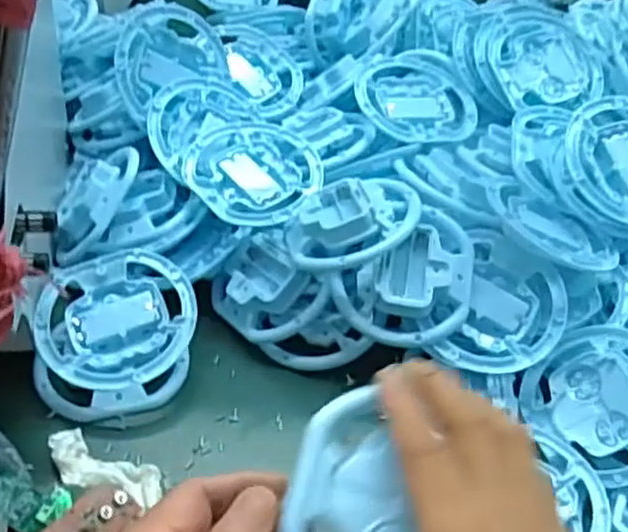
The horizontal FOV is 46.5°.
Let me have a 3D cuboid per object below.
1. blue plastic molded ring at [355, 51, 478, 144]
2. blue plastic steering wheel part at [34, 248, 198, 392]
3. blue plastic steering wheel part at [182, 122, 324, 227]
[{"bbox_3d":[0.088,-0.145,0.625,0.101,0.026,0.098,3,43,-3],"label":"blue plastic molded ring"},{"bbox_3d":[-0.135,0.037,0.508,0.100,0.023,0.098,-6,61,-11],"label":"blue plastic steering wheel part"},{"bbox_3d":[-0.047,-0.069,0.573,0.102,0.032,0.106,3,44,-4],"label":"blue plastic steering wheel part"}]

